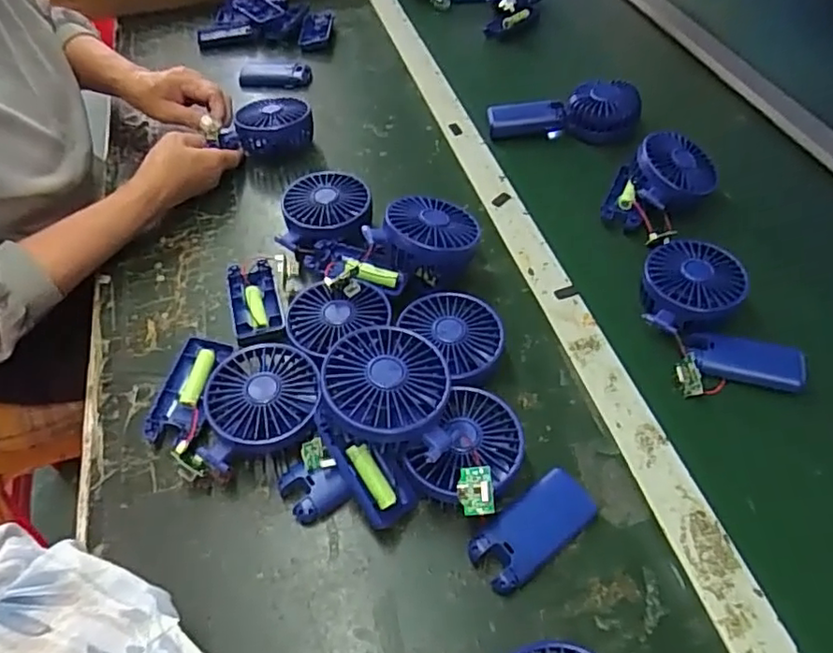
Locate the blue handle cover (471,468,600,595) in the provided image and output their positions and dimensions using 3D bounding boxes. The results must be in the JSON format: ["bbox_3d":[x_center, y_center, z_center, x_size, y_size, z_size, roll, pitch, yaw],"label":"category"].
[{"bbox_3d":[0.083,0.141,0.428,0.095,0.022,0.040,-35,58,-23],"label":"blue handle cover"}]

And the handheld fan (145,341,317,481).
[{"bbox_3d":[-0.144,0.064,0.480,0.138,0.046,0.104,13,53,12],"label":"handheld fan"}]

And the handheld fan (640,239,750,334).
[{"bbox_3d":[0.250,-0.032,0.561,0.083,0.050,0.096,19,54,16],"label":"handheld fan"}]

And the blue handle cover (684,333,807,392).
[{"bbox_3d":[0.282,0.030,0.526,0.089,0.023,0.040,12,53,12],"label":"blue handle cover"}]

